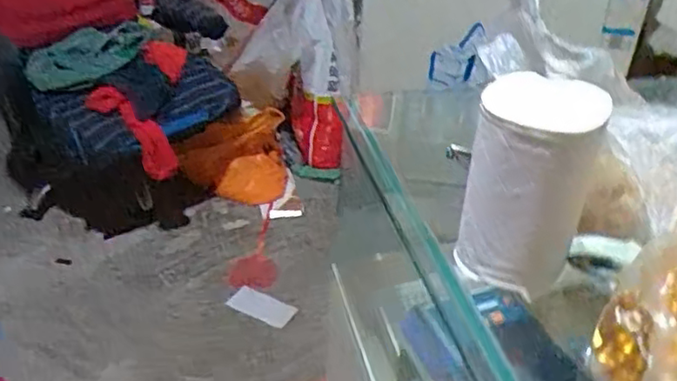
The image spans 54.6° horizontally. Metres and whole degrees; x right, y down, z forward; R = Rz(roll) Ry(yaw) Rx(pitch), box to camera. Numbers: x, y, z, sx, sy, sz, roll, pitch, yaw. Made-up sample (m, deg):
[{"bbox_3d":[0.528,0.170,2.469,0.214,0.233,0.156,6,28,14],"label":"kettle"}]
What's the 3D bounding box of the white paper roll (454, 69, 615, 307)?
[{"bbox_3d":[0.139,-0.005,0.478,0.081,0.145,0.097,13,34,17],"label":"white paper roll"}]

